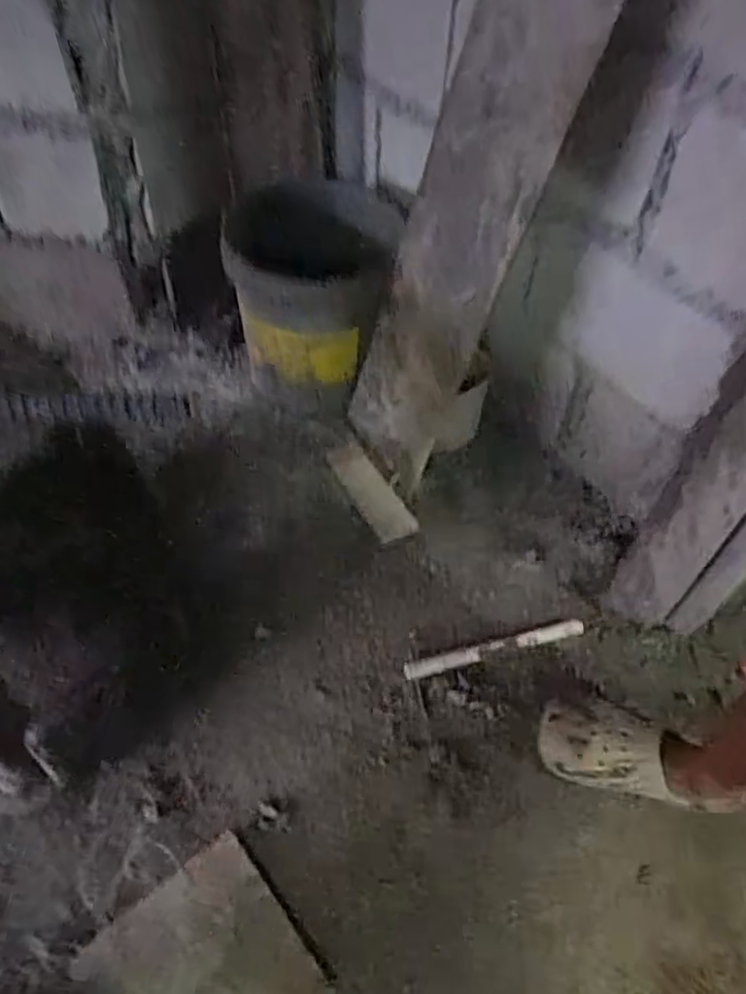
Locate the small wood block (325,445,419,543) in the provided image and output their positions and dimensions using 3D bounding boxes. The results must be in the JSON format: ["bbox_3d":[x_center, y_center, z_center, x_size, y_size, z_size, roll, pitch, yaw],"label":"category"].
[{"bbox_3d":[0.001,-0.011,1.281,0.087,0.015,0.200,-20,65,-34],"label":"small wood block"}]

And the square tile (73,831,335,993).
[{"bbox_3d":[-0.199,0.546,0.819,0.219,0.021,0.214,-31,60,-22],"label":"square tile"}]

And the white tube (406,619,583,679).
[{"bbox_3d":[0.184,0.228,1.074,0.282,0.025,0.028,-13,55,-11],"label":"white tube"}]

